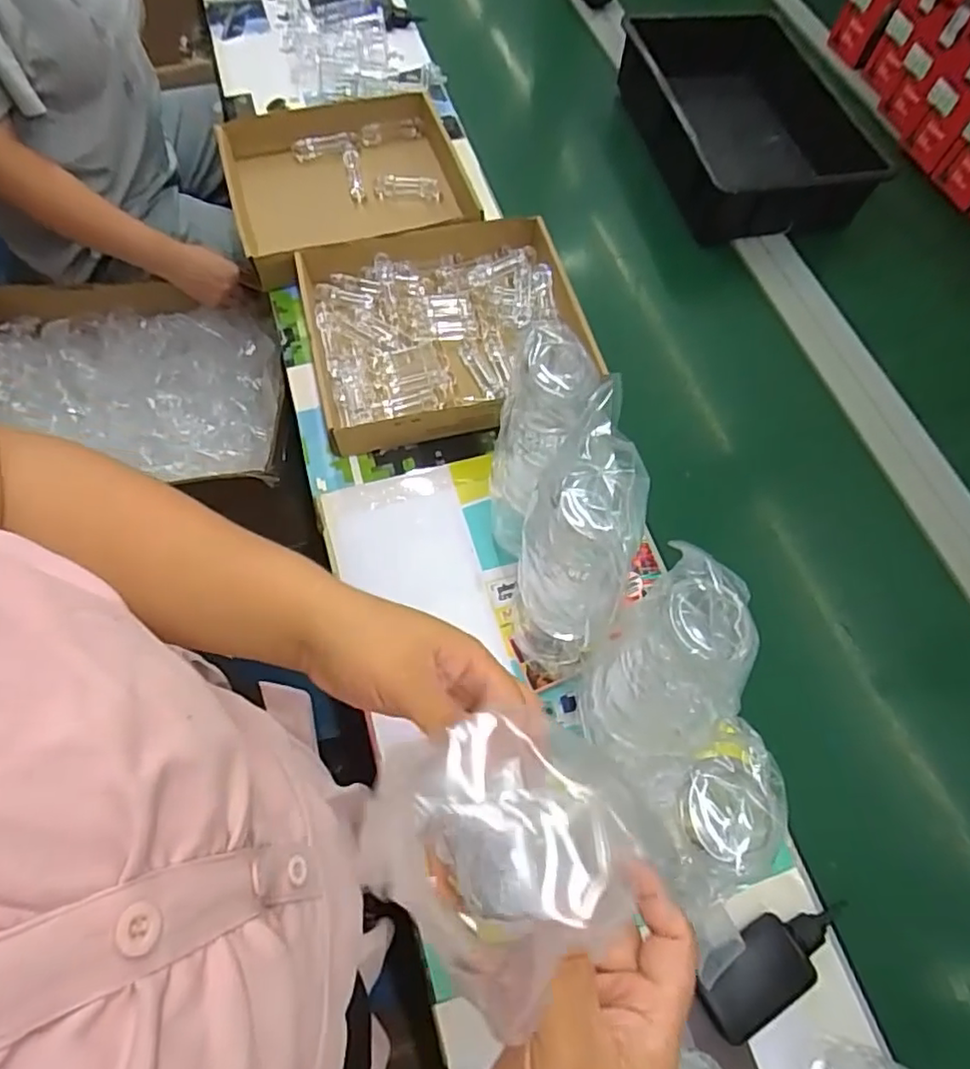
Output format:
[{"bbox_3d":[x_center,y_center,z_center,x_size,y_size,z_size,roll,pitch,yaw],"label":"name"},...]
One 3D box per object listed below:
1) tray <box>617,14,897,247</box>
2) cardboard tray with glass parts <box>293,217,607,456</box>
[{"bbox_3d":[0.382,-0.608,0.957,0.297,0.134,0.391,-6,65,-5],"label":"tray"},{"bbox_3d":[-0.045,-0.247,0.772,0.322,0.051,0.282,-13,66,-8],"label":"cardboard tray with glass parts"}]

